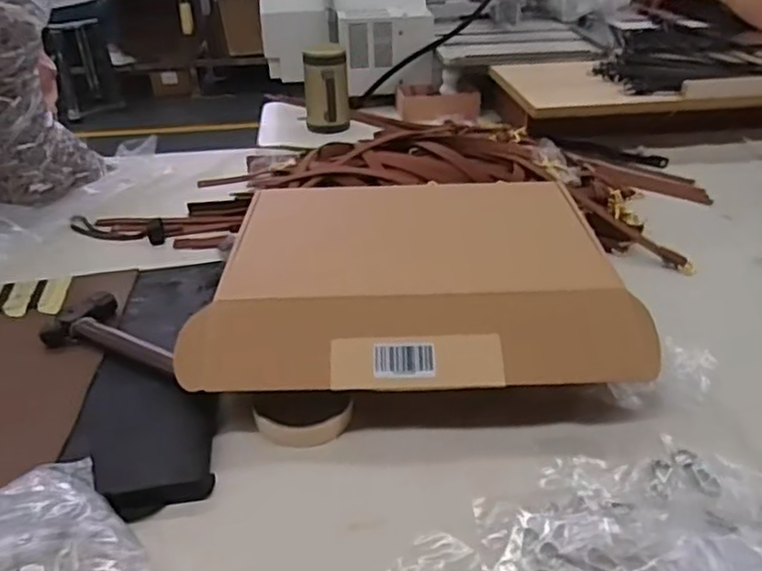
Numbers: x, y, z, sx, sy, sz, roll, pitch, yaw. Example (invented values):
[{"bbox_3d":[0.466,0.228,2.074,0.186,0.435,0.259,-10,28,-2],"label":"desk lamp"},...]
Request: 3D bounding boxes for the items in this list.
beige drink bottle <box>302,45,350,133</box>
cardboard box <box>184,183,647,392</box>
[{"bbox_3d":[-0.105,-0.377,1.317,0.084,0.163,0.084,-5,31,-6],"label":"beige drink bottle"},{"bbox_3d":[0.024,-0.015,0.646,0.399,0.070,0.277,-3,31,-2],"label":"cardboard box"}]

